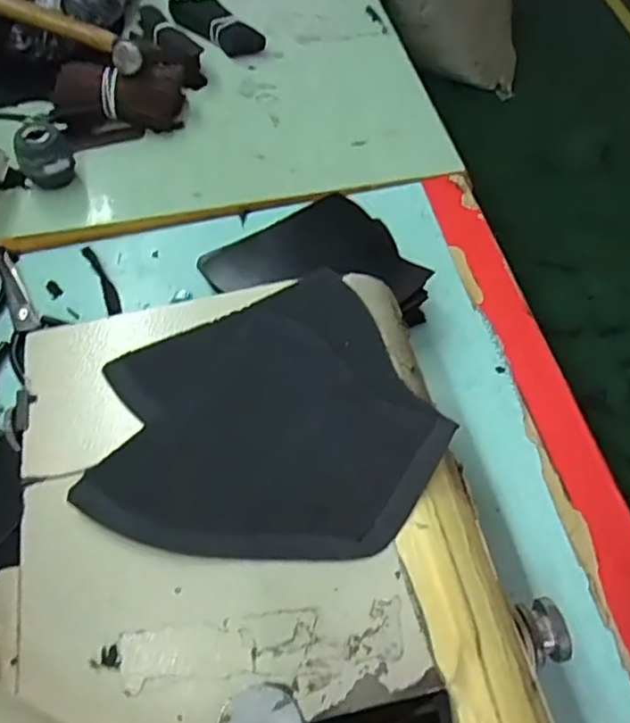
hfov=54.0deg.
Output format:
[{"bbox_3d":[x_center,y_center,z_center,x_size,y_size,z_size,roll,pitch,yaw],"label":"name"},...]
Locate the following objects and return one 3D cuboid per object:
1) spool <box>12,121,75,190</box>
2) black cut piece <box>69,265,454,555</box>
[{"bbox_3d":[-0.251,-0.187,0.577,0.046,0.058,0.035,-27,62,-15],"label":"spool"},{"bbox_3d":[-0.029,0.034,0.306,0.163,0.016,0.143,-24,64,-13],"label":"black cut piece"}]

